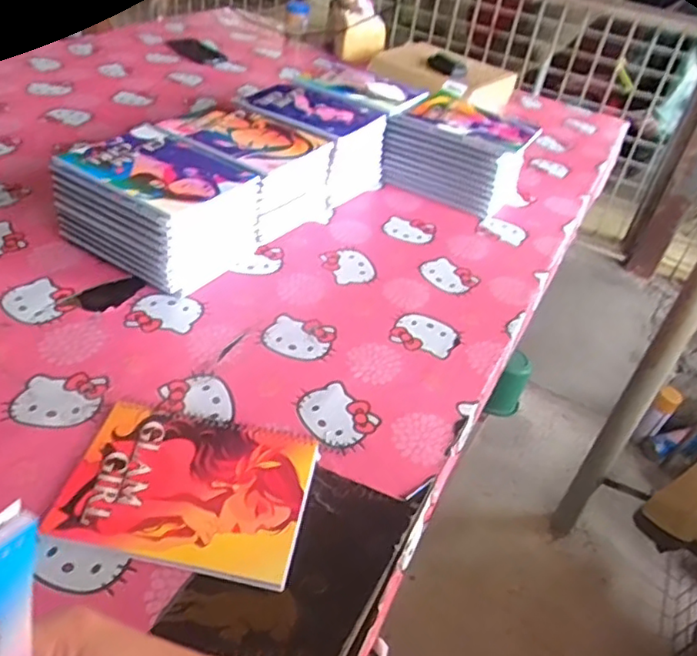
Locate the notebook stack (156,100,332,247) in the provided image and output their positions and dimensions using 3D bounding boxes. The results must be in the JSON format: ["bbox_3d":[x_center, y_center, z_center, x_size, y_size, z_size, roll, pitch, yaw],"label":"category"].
[{"bbox_3d":[-0.145,-0.225,0.883,0.193,0.121,0.174,27,42,22],"label":"notebook stack"}]

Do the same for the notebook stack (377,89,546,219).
[{"bbox_3d":[0.185,-0.286,1.012,0.214,0.119,0.157,23,41,18],"label":"notebook stack"}]

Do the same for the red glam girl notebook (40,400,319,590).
[{"bbox_3d":[-0.137,0.135,0.528,0.197,0.010,0.143,11,38,4],"label":"red glam girl notebook"}]

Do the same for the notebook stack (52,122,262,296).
[{"bbox_3d":[-0.237,-0.148,0.771,0.190,0.118,0.159,26,42,21],"label":"notebook stack"}]

